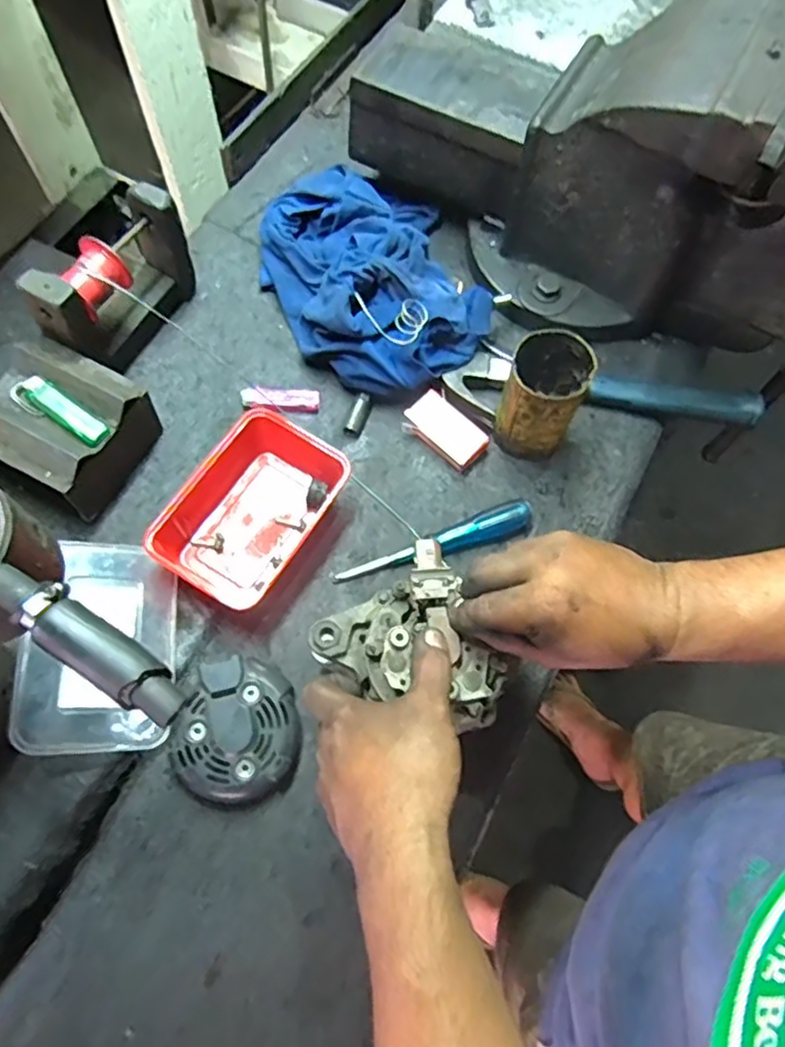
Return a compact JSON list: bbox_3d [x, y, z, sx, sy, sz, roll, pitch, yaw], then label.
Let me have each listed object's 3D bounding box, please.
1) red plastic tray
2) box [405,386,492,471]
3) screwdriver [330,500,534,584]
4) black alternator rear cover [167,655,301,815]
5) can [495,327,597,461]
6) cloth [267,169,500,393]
[{"bbox_3d":[-0.136,-0.014,0.604,0.118,0.059,0.174,31,70,11],"label":"red plastic tray"},{"bbox_3d":[0.055,-0.094,0.664,0.049,0.025,0.083,-42,75,-17],"label":"box"},{"bbox_3d":[0.042,0.020,0.618,0.203,0.025,0.026,-19,69,-10],"label":"screwdriver"},{"bbox_3d":[-0.134,0.174,0.546,0.103,0.036,0.119,-12,68,-7],"label":"black alternator rear cover"},{"bbox_3d":[0.141,-0.120,0.615,0.064,0.102,0.070,1,67,-2],"label":"can"},{"bbox_3d":[-0.023,-0.272,0.696,0.212,0.086,0.288,-16,69,-8],"label":"cloth"}]

